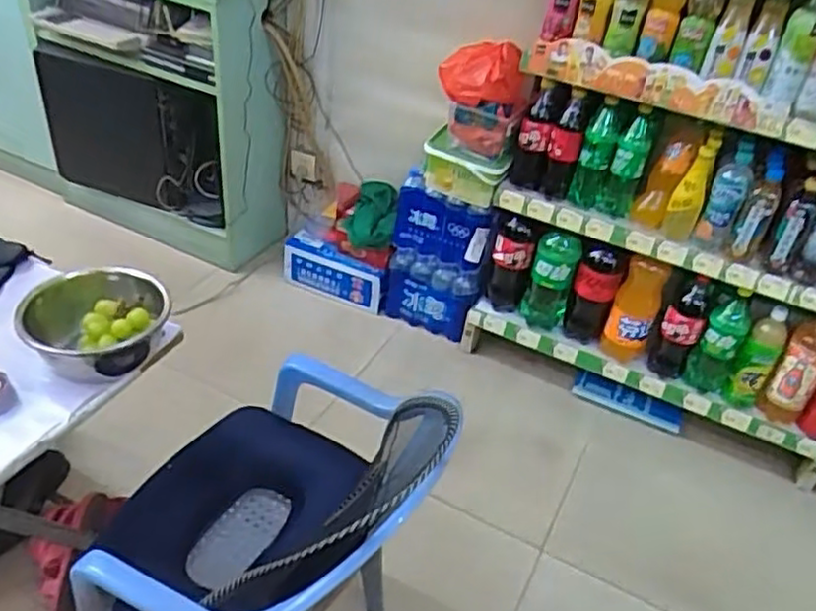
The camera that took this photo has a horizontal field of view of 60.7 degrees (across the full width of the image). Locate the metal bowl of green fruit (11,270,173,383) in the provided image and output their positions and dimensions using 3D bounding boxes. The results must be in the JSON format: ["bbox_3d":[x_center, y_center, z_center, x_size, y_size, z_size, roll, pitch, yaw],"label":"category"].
[{"bbox_3d":[-0.441,0.027,0.998,0.186,0.077,0.188,4,40,-4],"label":"metal bowl of green fruit"}]

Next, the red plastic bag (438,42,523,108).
[{"bbox_3d":[0.152,-0.489,1.486,0.176,0.127,0.069,9,40,2],"label":"red plastic bag"}]

